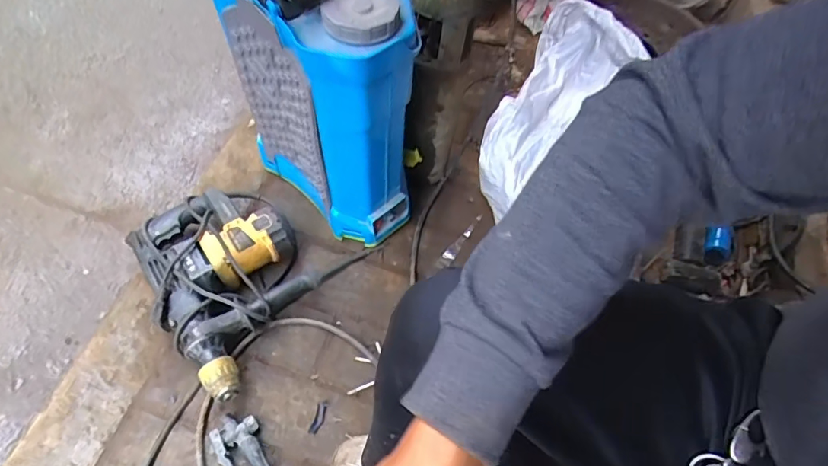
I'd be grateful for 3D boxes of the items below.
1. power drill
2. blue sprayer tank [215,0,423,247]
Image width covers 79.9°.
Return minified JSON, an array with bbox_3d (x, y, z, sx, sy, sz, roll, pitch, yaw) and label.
[{"bbox_3d":[-0.319,0.079,0.869,0.258,0.103,0.381,-25,62,-23],"label":"power drill"},{"bbox_3d":[-0.153,-0.229,0.838,0.187,0.489,0.337,-34,66,-27],"label":"blue sprayer tank"}]

